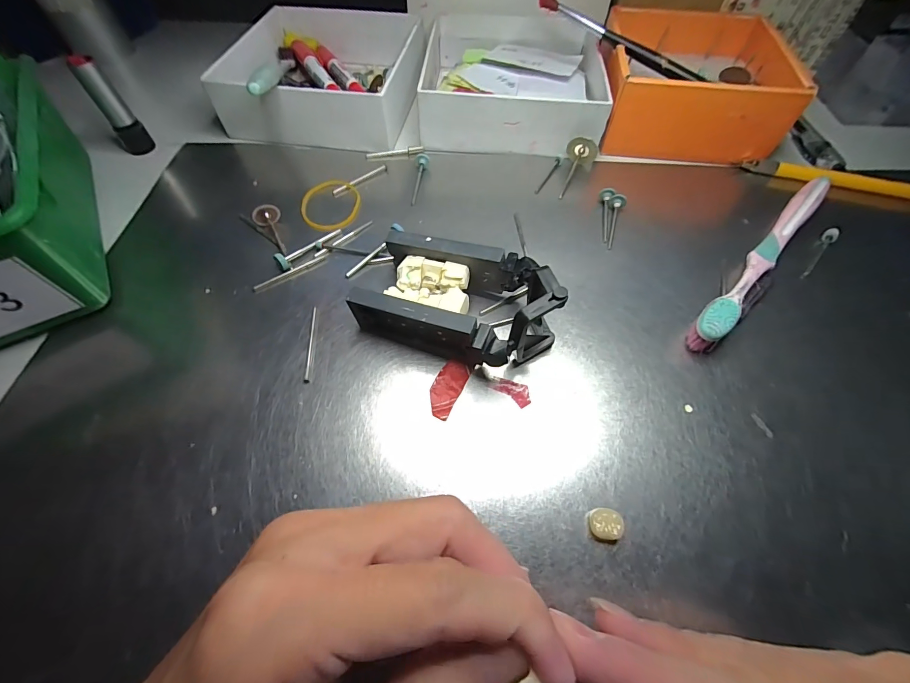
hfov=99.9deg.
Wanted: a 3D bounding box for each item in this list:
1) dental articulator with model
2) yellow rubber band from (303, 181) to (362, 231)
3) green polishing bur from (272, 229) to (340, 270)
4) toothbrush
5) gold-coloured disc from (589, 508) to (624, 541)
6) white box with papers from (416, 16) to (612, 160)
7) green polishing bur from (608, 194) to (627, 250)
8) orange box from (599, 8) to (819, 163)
[{"bbox_3d":[0.003,-0.019,0.192,0.095,0.034,0.056,16,60,9],"label":"dental articulator with model"},{"bbox_3d":[-0.082,-0.090,0.253,0.038,0.005,0.050,-5,59,-4],"label":"yellow rubber band"},{"bbox_3d":[-0.087,-0.057,0.228,0.007,0.011,0.044,37,65,20],"label":"green polishing bur"},{"bbox_3d":[0.181,-0.054,0.219,0.015,0.018,0.177,40,67,21],"label":"toothbrush"},{"bbox_3d":[0.059,0.072,0.151,0.013,0.008,0.012,11,62,6],"label":"gold-coloured disc"},{"bbox_3d":[0.045,-0.214,0.302,0.138,0.035,0.149,4,59,2],"label":"white box with papers"},{"bbox_3d":[0.101,-0.075,0.243,0.010,0.007,0.041,12,74,6],"label":"green polishing bur"},{"bbox_3d":[0.173,-0.200,0.289,0.121,0.045,0.128,4,59,2],"label":"orange box"}]

